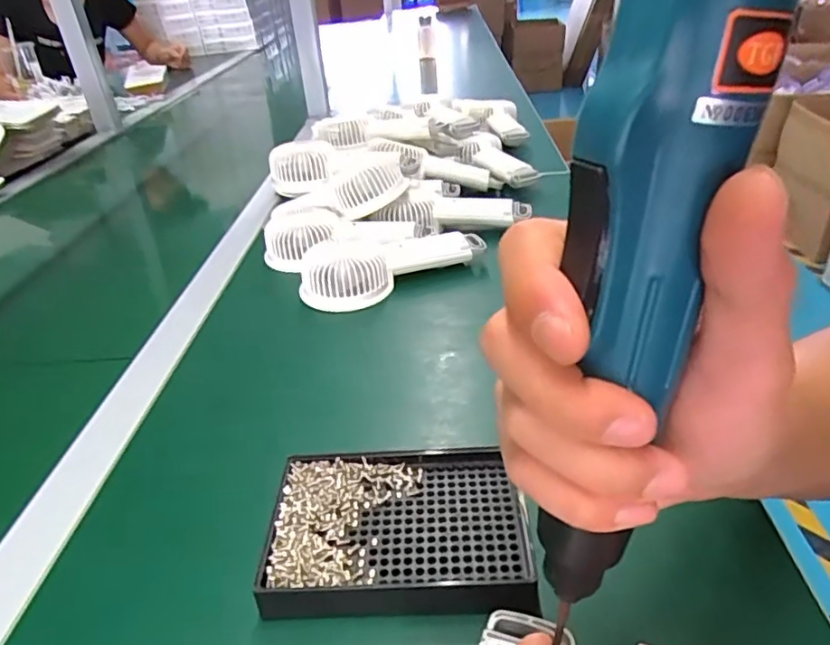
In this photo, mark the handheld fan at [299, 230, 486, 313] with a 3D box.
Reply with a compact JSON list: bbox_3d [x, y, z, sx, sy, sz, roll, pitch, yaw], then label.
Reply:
[{"bbox_3d":[-0.021,-0.061,0.569,0.187,0.036,0.074,-19,36,-21],"label":"handheld fan"}]

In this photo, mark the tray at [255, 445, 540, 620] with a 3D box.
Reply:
[{"bbox_3d":[-0.008,0.113,0.316,0.135,0.024,0.093,-1,33,5],"label":"tray"}]

